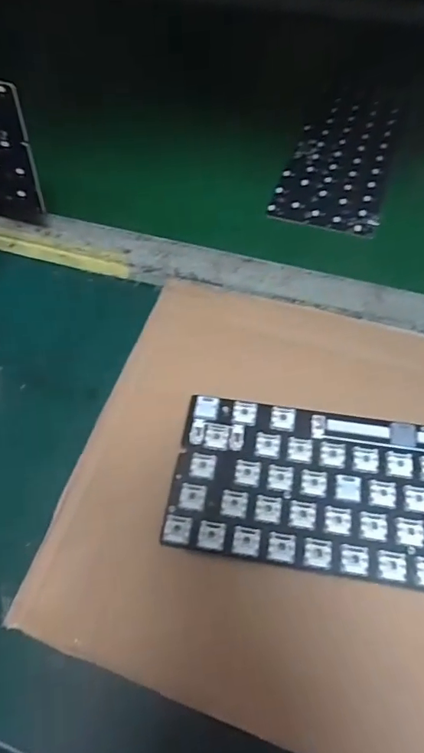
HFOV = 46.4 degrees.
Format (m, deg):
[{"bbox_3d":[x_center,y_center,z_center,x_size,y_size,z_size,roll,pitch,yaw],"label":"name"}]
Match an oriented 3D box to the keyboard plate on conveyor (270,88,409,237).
[{"bbox_3d":[0.126,-0.213,0.468,0.092,0.007,0.202,16,63,12],"label":"keyboard plate on conveyor"}]

